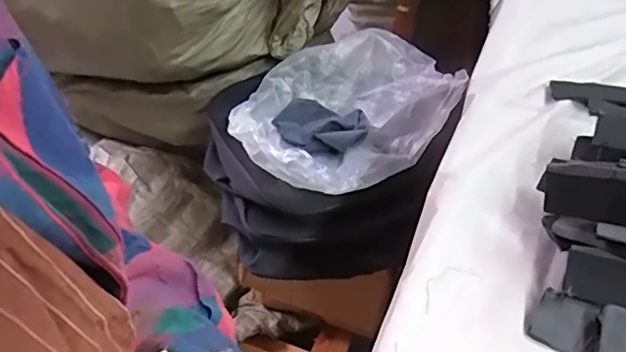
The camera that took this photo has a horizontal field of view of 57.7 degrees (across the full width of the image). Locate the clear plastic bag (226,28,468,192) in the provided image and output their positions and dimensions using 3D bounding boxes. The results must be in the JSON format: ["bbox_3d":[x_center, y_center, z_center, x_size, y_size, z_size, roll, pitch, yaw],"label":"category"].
[{"bbox_3d":[0.049,-0.130,1.040,0.393,0.117,0.322,-26,47,-28],"label":"clear plastic bag"}]

